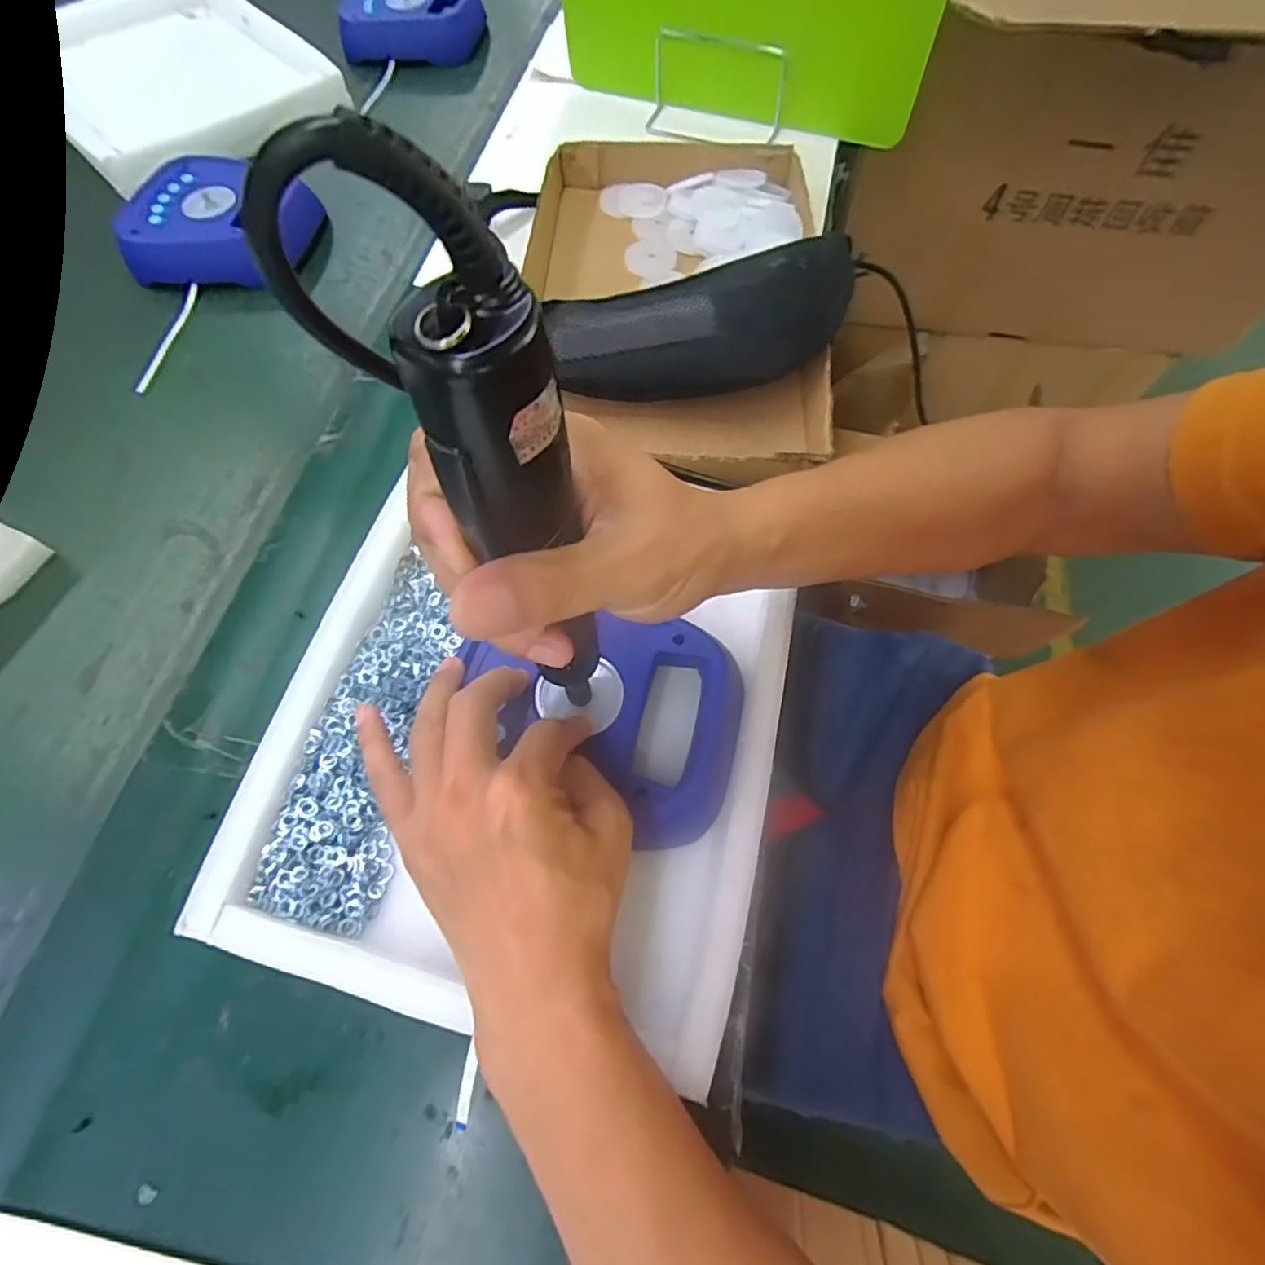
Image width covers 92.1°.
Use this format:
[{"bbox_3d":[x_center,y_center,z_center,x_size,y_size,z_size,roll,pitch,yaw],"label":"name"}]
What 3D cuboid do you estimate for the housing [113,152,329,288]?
[{"bbox_3d":[-0.426,-0.424,0.627,0.184,0.045,0.154,-1,65,0],"label":"housing"}]

